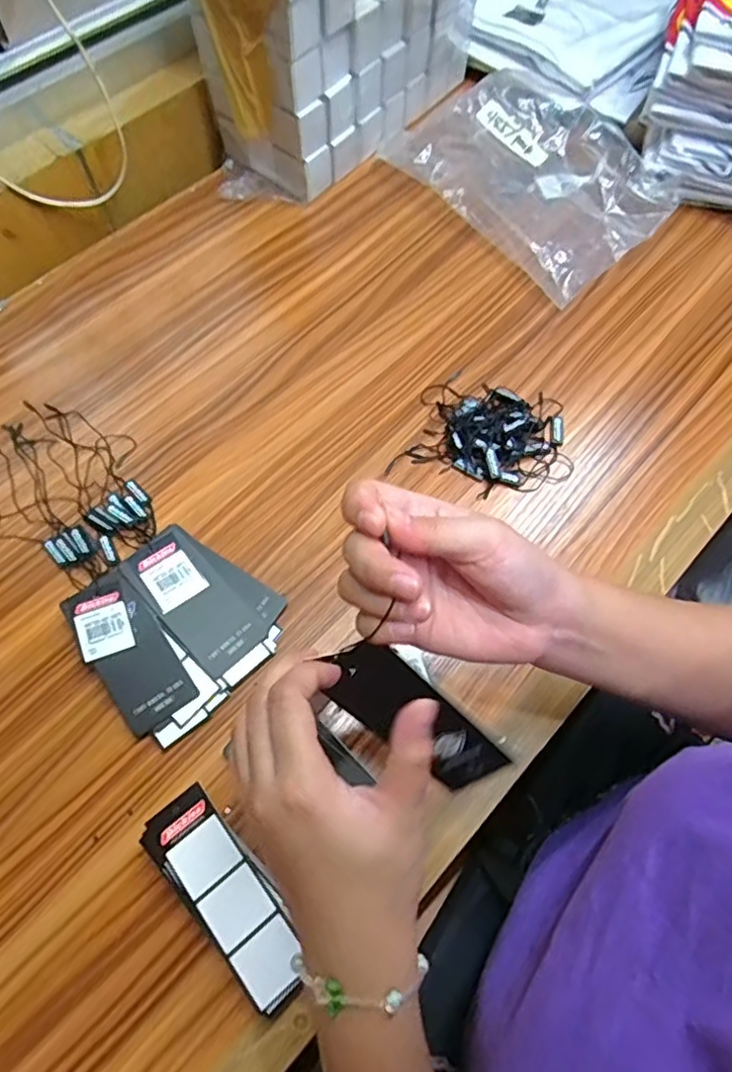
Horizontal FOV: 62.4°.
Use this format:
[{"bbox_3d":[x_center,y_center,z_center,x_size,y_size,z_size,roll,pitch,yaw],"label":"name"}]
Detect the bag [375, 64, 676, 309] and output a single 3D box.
[{"bbox_3d":[0.165,-0.369,0.608,0.185,0.056,0.265,-38,71,-16],"label":"bag"}]

